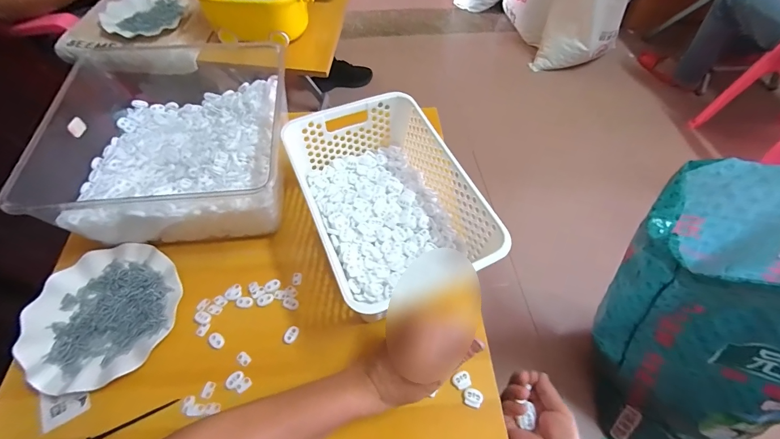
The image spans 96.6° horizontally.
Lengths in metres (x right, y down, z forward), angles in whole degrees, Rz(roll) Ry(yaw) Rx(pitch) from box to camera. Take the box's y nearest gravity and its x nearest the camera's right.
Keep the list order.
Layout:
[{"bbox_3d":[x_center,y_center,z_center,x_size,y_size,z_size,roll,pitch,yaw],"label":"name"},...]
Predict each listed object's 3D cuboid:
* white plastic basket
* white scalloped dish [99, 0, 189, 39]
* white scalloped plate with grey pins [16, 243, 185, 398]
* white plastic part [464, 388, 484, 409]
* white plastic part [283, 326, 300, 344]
[{"bbox_3d":[-0.005,-0.024,0.503,0.199,0.113,0.307,-20,61,-14],"label":"white plastic basket"},{"bbox_3d":[-0.578,-0.490,0.812,0.178,0.023,0.203,-32,64,-20],"label":"white scalloped dish"},{"bbox_3d":[-0.371,0.121,0.455,0.179,0.021,0.177,1,58,-1],"label":"white scalloped plate with grey pins"},{"bbox_3d":[0.102,0.216,0.422,0.023,0.004,0.020,18,59,9],"label":"white plastic part"},{"bbox_3d":[-0.129,0.151,0.455,0.014,0.007,0.022,25,61,13],"label":"white plastic part"}]

